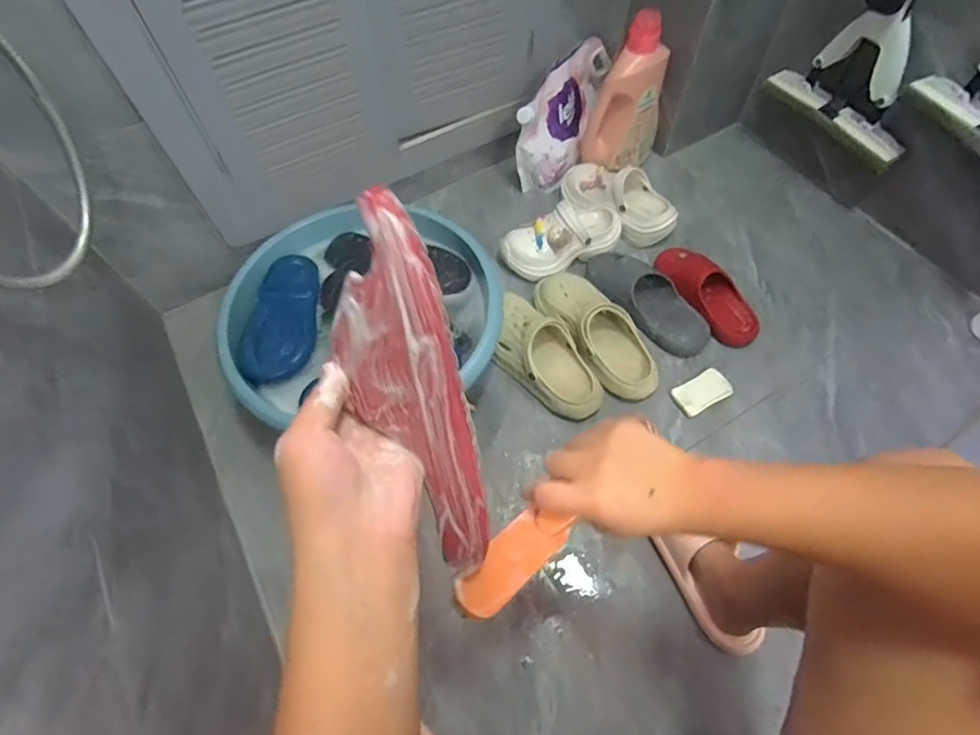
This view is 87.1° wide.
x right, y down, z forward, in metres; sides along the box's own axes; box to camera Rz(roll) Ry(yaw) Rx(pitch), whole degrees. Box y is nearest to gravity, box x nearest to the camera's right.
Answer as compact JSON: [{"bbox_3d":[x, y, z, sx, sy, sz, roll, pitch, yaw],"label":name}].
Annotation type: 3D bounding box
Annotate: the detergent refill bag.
[{"bbox_3d":[0.165,-0.545,1.129,0.091,0.221,0.267,27,66,17],"label":"detergent refill bag"}]

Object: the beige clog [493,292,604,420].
[{"bbox_3d":[0.092,-0.021,0.926,0.116,0.098,0.250,-34,65,-15],"label":"beige clog"}]

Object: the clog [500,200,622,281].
[{"bbox_3d":[0.148,-0.274,1.036,0.247,0.087,0.108,-25,63,-11],"label":"clog"}]

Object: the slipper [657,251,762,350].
[{"bbox_3d":[0.421,-0.149,1.007,0.100,0.061,0.249,-26,63,-11],"label":"slipper"}]

